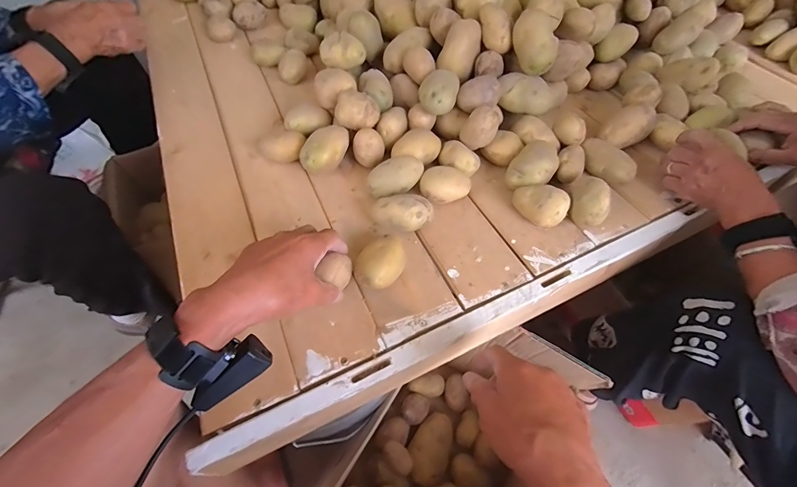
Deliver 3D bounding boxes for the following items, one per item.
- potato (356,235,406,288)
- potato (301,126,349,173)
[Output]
[{"bbox_3d":[-0.019,0.025,0.436,0.070,0.044,0.053,-40,68,-22],"label":"potato"},{"bbox_3d":[-0.112,-0.136,0.535,0.056,0.053,0.085,34,64,17],"label":"potato"}]

